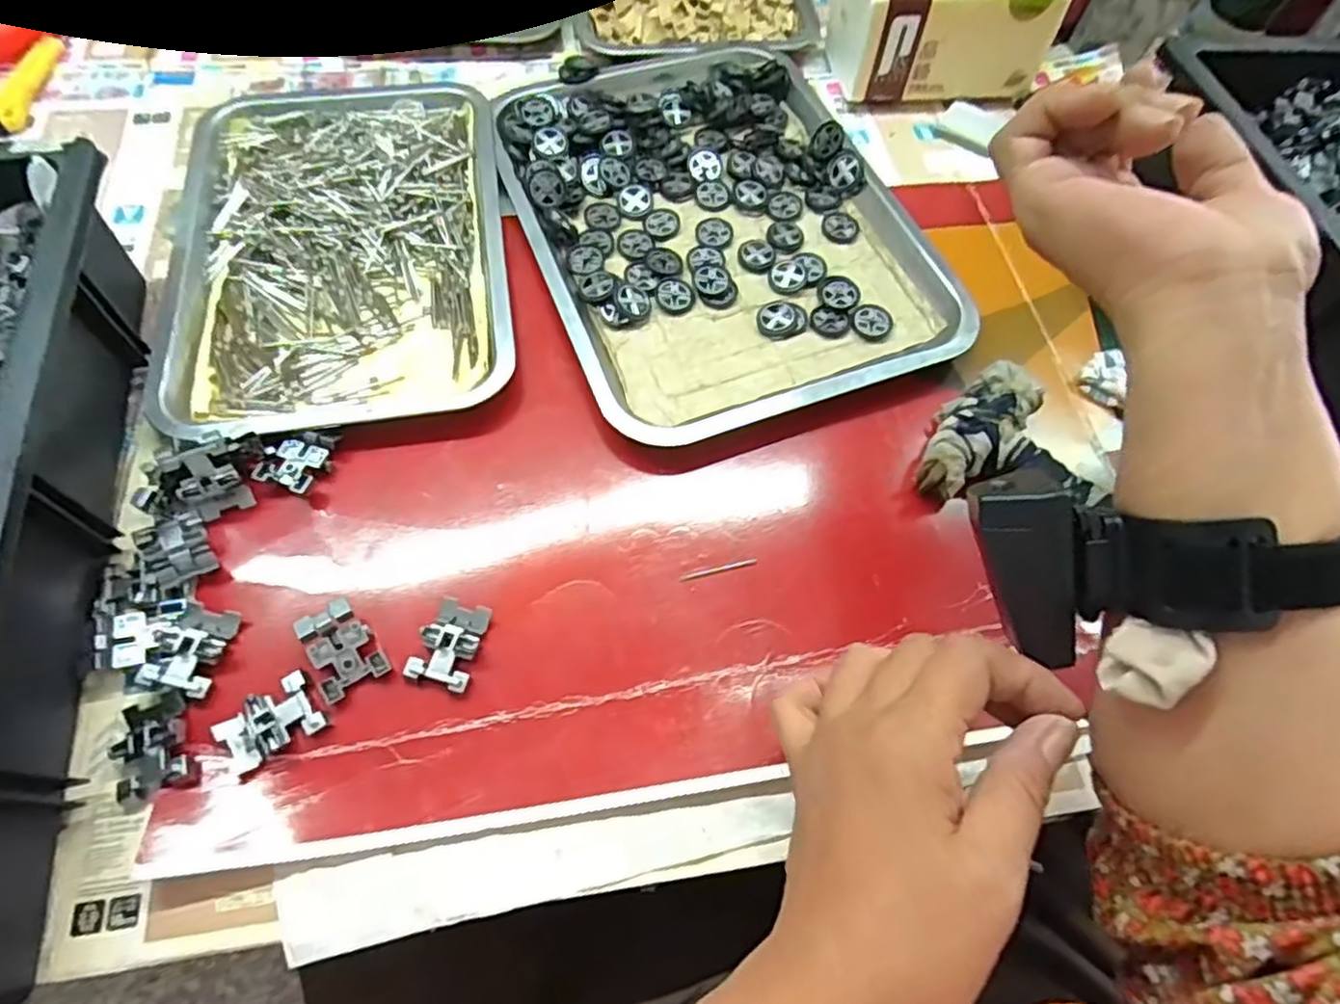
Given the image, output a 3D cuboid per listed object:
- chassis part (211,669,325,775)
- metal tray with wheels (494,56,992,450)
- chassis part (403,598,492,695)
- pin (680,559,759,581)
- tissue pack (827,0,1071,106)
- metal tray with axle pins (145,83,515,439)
[{"bbox_3d":[-0.193,0.105,0.332,0.044,0.008,0.031,-29,69,-16],"label":"chassis part"},{"bbox_3d":[0.026,-0.209,0.494,0.251,0.022,0.338,-18,66,-11],"label":"metal tray with wheels"},{"bbox_3d":[-0.113,0.072,0.355,0.030,0.012,0.044,14,64,4],"label":"chassis part"},{"bbox_3d":[0.028,0.038,0.387,0.045,0.004,0.004,-13,65,-9],"label":"pin"},{"bbox_3d":[0.216,-0.385,0.551,0.162,0.080,0.084,0,64,-3],"label":"tissue pack"},{"bbox_3d":[-0.220,-0.179,0.468,0.208,0.019,0.304,-8,65,-7],"label":"metal tray with axle pins"}]

